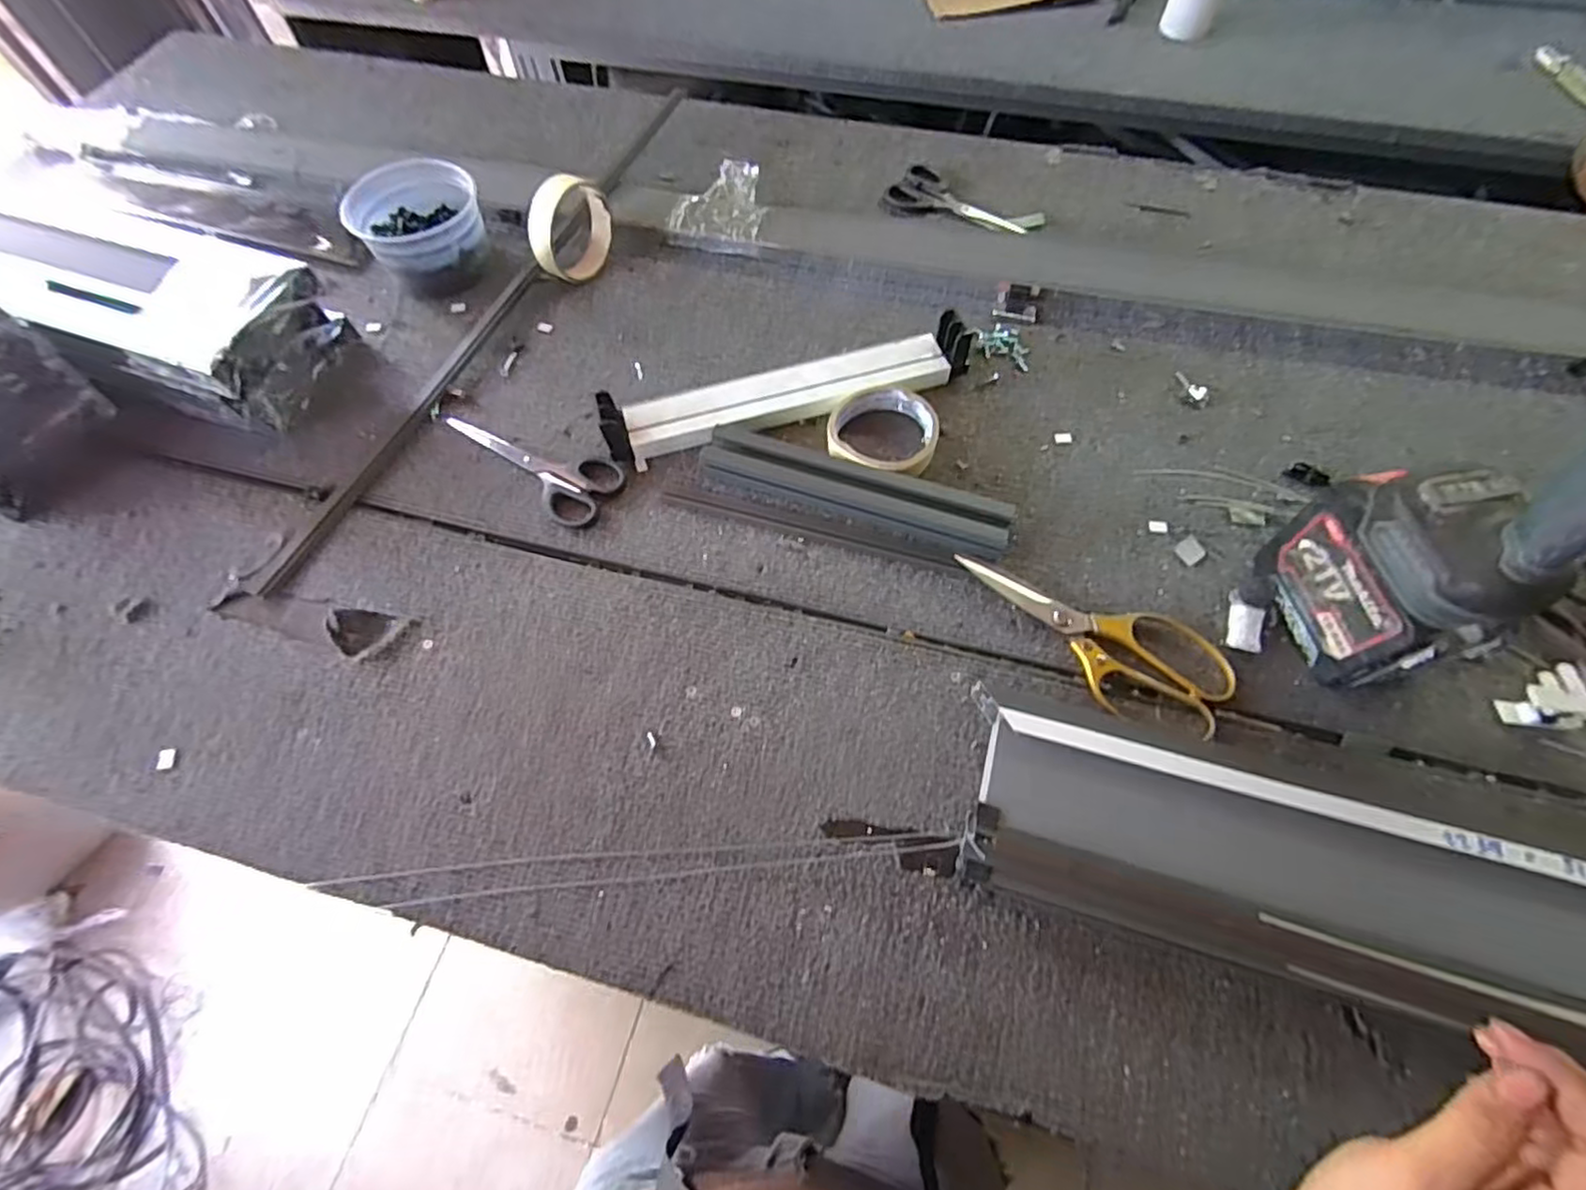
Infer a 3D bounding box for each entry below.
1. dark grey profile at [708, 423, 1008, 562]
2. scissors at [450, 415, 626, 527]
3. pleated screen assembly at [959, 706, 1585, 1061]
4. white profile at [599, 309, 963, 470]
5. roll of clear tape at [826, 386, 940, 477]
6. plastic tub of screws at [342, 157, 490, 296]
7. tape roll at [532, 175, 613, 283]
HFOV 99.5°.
[{"bbox_3d":[0.047,-0.084,0.518,0.238,0.019,0.046,18,65,11],"label":"dark grey profile"},{"bbox_3d":[-0.212,-0.115,0.547,0.164,0.007,0.063,34,69,18],"label":"scissors"},{"bbox_3d":[0.336,0.174,0.369,0.460,0.034,0.101,14,64,9],"label":"pleated screen assembly"},{"bbox_3d":[-0.002,-0.173,0.554,0.304,0.042,0.065,-16,64,-6],"label":"white profile"},{"bbox_3d":[0.073,-0.130,0.533,0.083,0.022,0.074,19,65,11],"label":"roll of clear tape"},{"bbox_3d":[-0.343,-0.342,0.629,0.103,0.073,0.097,-1,63,2],"label":"plastic tub of screws"},{"bbox_3d":[-0.203,-0.337,0.620,0.028,0.085,0.090,18,65,11],"label":"tape roll"}]

